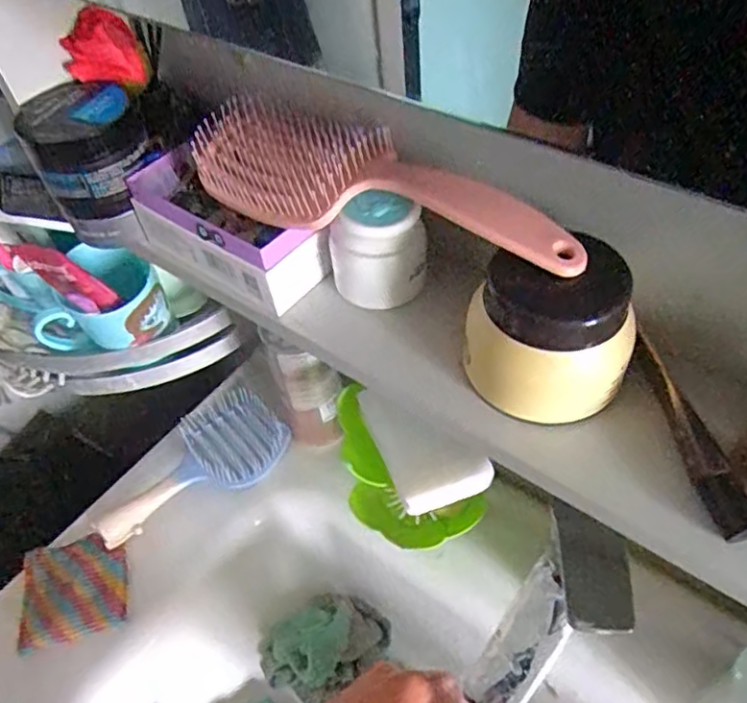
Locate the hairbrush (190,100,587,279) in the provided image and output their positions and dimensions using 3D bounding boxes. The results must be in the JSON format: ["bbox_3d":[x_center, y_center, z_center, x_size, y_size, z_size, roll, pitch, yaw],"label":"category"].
[{"bbox_3d":[-0.001,-0.086,0.333,0.227,0.037,0.057,22,56,22],"label":"hairbrush"}]

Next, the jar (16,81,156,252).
[{"bbox_3d":[-0.182,-0.123,0.418,0.070,0.083,0.080,-32,54,-19],"label":"jar"}]

